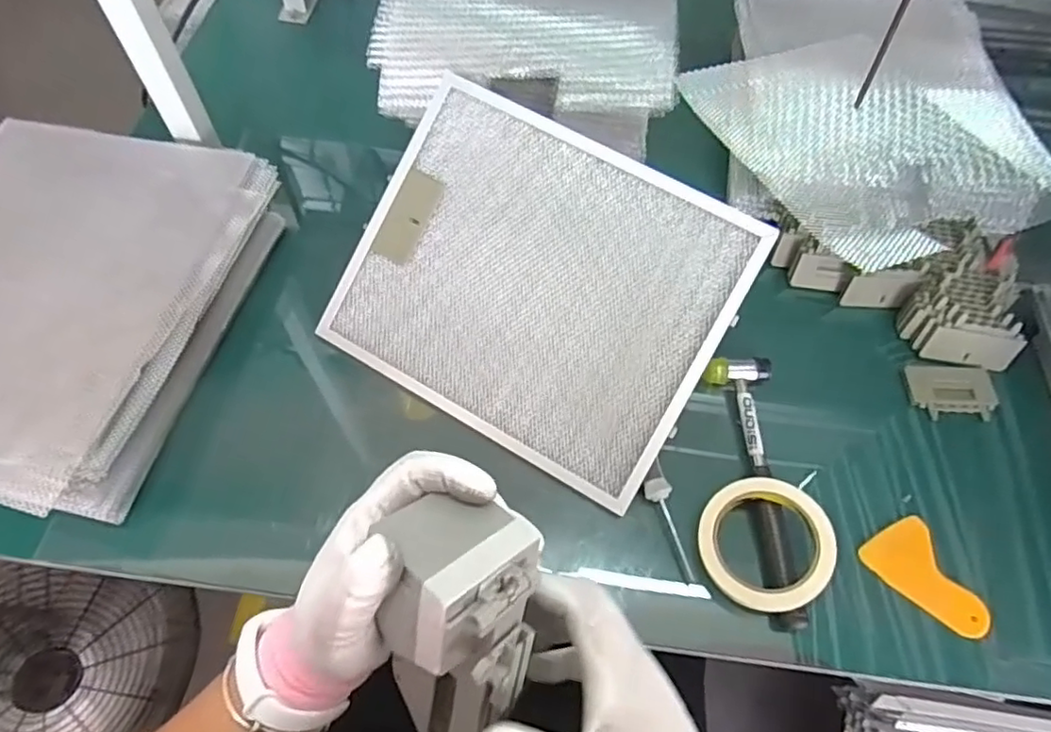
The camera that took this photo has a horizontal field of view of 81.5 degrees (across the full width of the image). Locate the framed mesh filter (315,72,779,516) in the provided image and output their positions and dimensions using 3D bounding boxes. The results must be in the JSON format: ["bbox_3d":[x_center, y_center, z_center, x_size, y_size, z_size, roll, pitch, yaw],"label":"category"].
[{"bbox_3d":[0.009,-0.075,0.558,0.334,0.014,0.281,29,92,10],"label":"framed mesh filter"}]

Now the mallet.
[{"bbox_3d":[0.216,0.103,0.547,0.053,0.030,0.243,-4,62,-5],"label":"mallet"}]

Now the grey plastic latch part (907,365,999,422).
[{"bbox_3d":[0.425,0.027,0.611,0.087,0.015,0.055,2,61,-2],"label":"grey plastic latch part"}]

